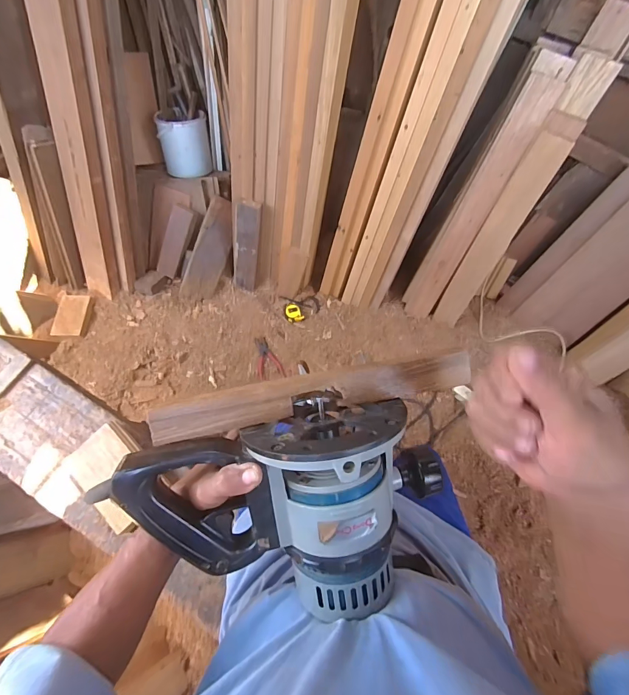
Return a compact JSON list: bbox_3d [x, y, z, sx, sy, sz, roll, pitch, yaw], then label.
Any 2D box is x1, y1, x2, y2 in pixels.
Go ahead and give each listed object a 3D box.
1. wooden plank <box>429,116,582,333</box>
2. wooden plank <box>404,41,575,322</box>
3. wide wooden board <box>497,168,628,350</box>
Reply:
[{"bbox_3d":[0.566,-0.336,1.159,0.104,0.702,0.039,22,48,6],"label":"wooden plank"},{"bbox_3d":[0.502,-0.412,1.161,0.105,0.815,0.049,26,45,8],"label":"wooden plank"},{"bbox_3d":[0.967,-0.274,1.288,0.031,0.575,0.301,-24,63,-39],"label":"wide wooden board"}]

